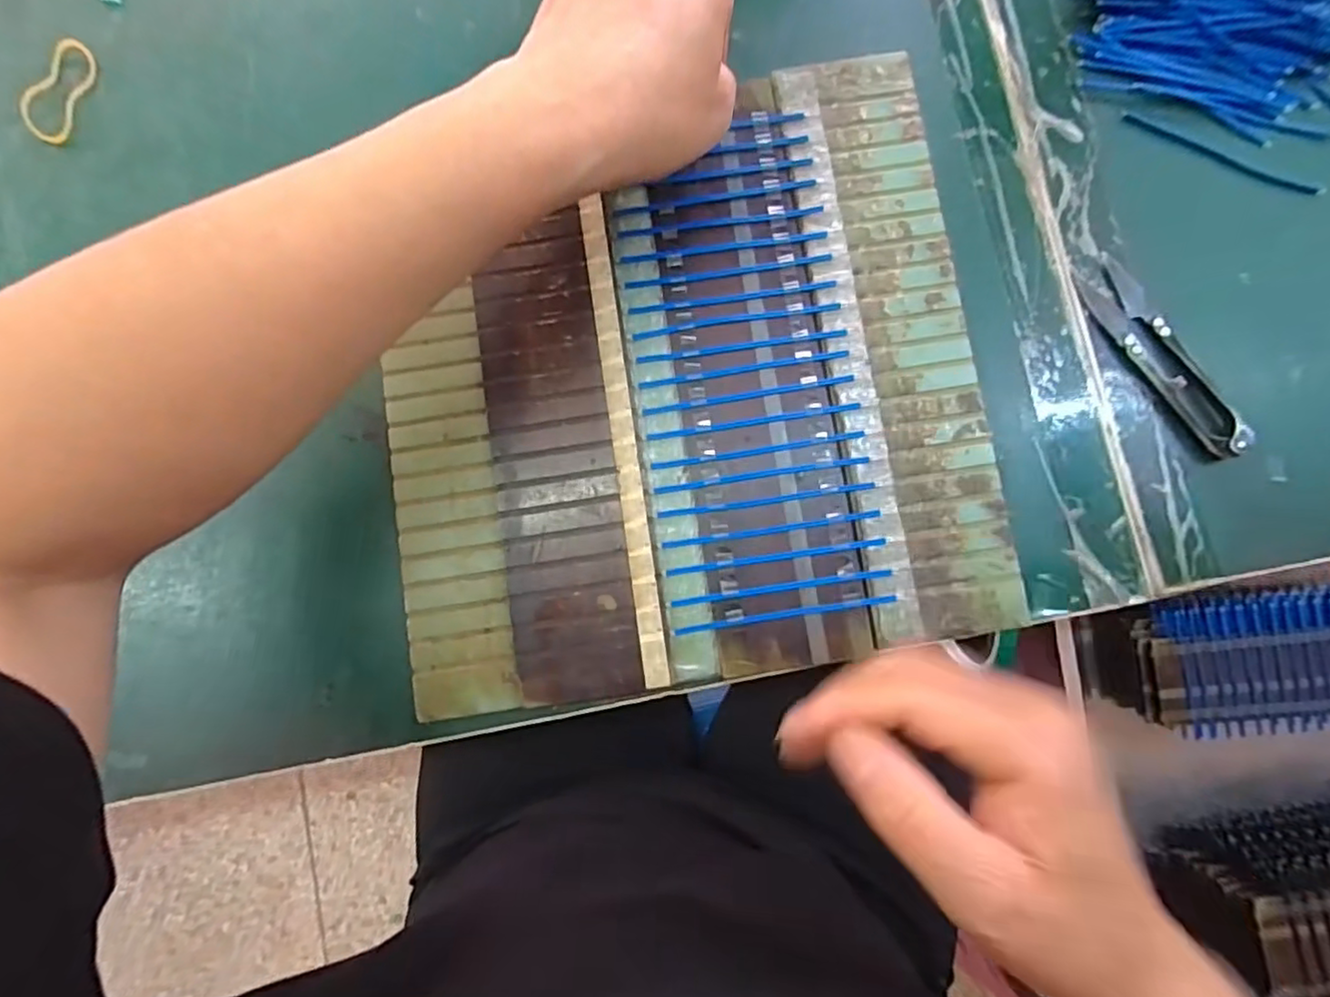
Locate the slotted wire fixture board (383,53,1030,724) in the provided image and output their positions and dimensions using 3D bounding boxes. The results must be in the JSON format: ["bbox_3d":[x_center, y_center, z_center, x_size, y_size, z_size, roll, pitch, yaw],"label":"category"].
[{"bbox_3d":[0.008,-0.053,0.279,0.257,0.009,0.257,-8,82,0],"label":"slotted wire fixture board"}]

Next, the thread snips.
[{"bbox_3d":[0.221,-0.064,0.278,0.025,0.009,0.102,-31,83,-3],"label":"thread snips"}]

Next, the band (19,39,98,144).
[{"bbox_3d":[-0.293,-0.198,0.304,0.023,0.005,0.052,14,83,3],"label":"band"}]

